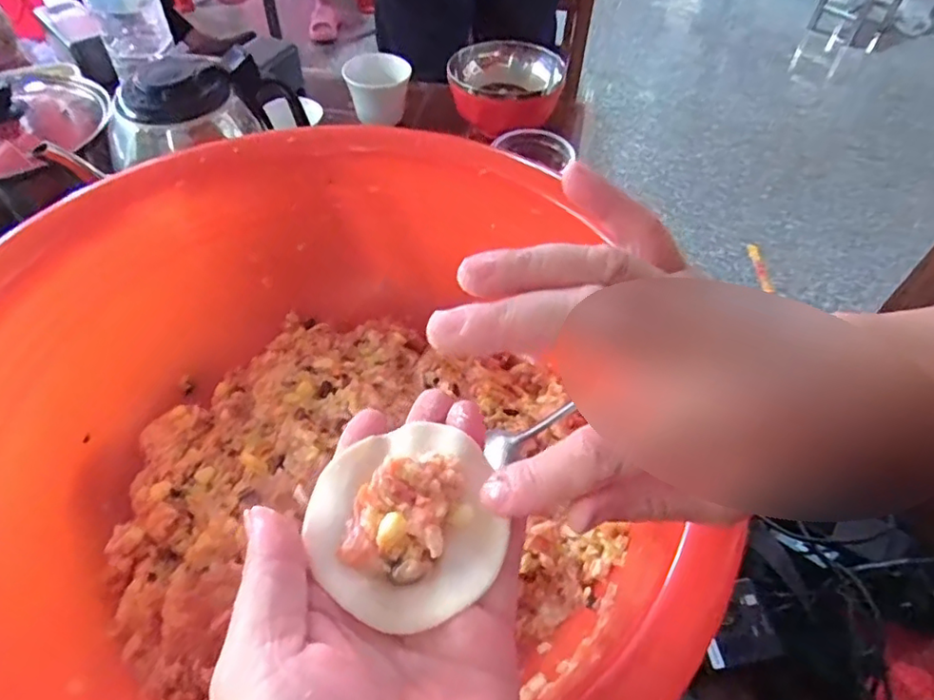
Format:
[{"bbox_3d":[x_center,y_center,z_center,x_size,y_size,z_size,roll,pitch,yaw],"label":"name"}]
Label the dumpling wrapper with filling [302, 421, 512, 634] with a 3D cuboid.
[{"bbox_3d":[-0.022,0.057,0.206,0.066,0.018,0.068,1,51,-1],"label":"dumpling wrapper with filling"}]

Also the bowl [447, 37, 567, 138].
[{"bbox_3d":[0.044,-0.285,0.636,0.119,0.049,0.104,16,52,11],"label":"bowl"}]

